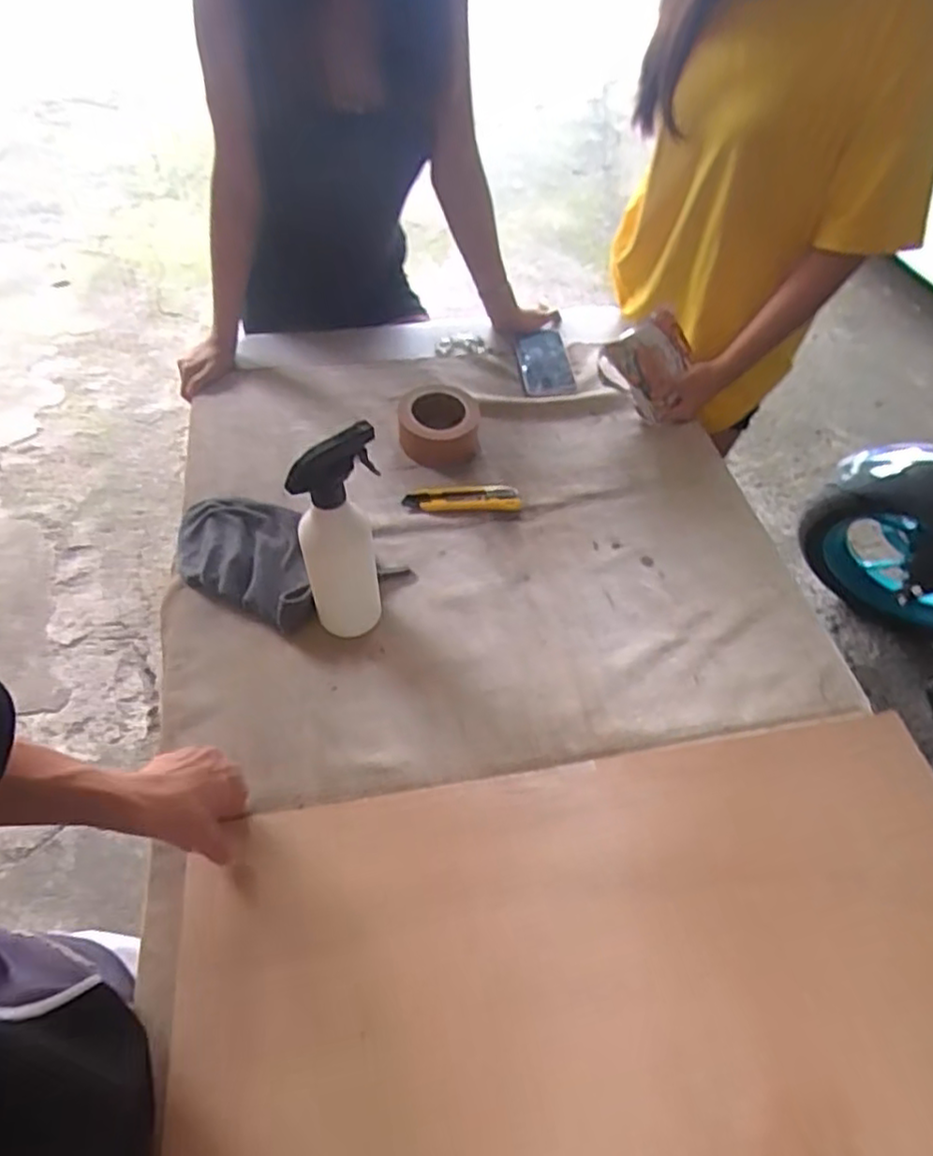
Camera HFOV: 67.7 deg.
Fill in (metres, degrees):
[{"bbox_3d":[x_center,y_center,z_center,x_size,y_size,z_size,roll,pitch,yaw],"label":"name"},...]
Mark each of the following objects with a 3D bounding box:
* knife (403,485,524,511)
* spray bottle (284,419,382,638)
[{"bbox_3d":[-0.006,-0.100,0.869,0.142,0.021,0.035,0,51,1],"label":"knife"},{"bbox_3d":[-0.118,-0.033,0.674,0.081,0.239,0.059,-9,51,-7],"label":"spray bottle"}]

